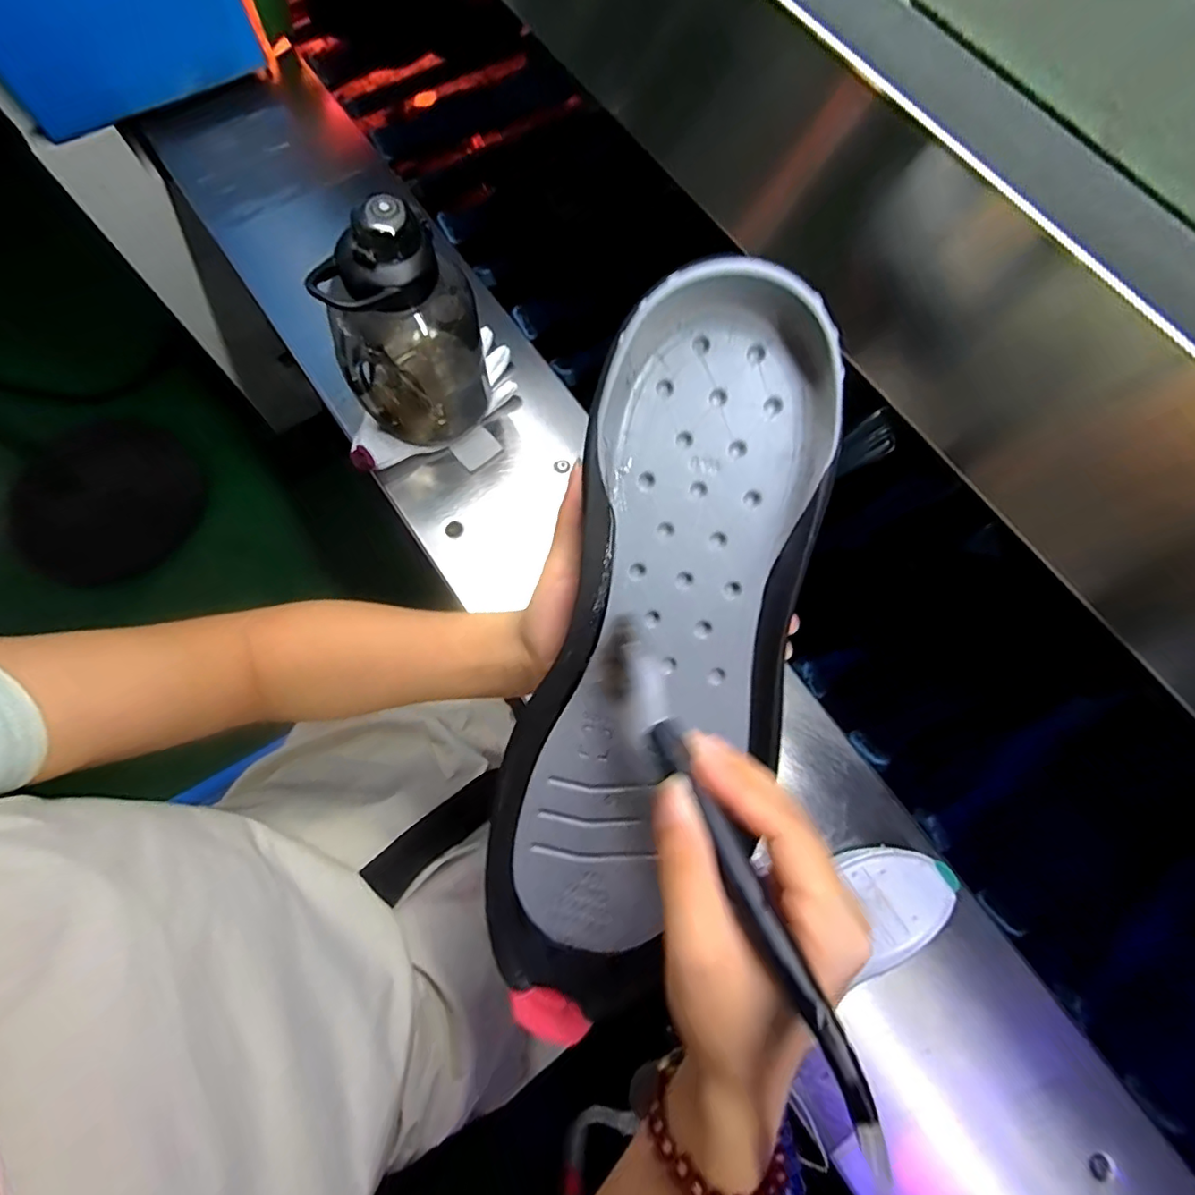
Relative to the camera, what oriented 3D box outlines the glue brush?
[{"bbox_3d":[0.039,0.079,0.204,0.024,0.010,0.176,-23,51,-9],"label":"glue brush"}]

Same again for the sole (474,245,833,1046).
[{"bbox_3d":[0.026,0.034,0.258,0.110,0.034,0.337,18,97,4],"label":"sole"}]

